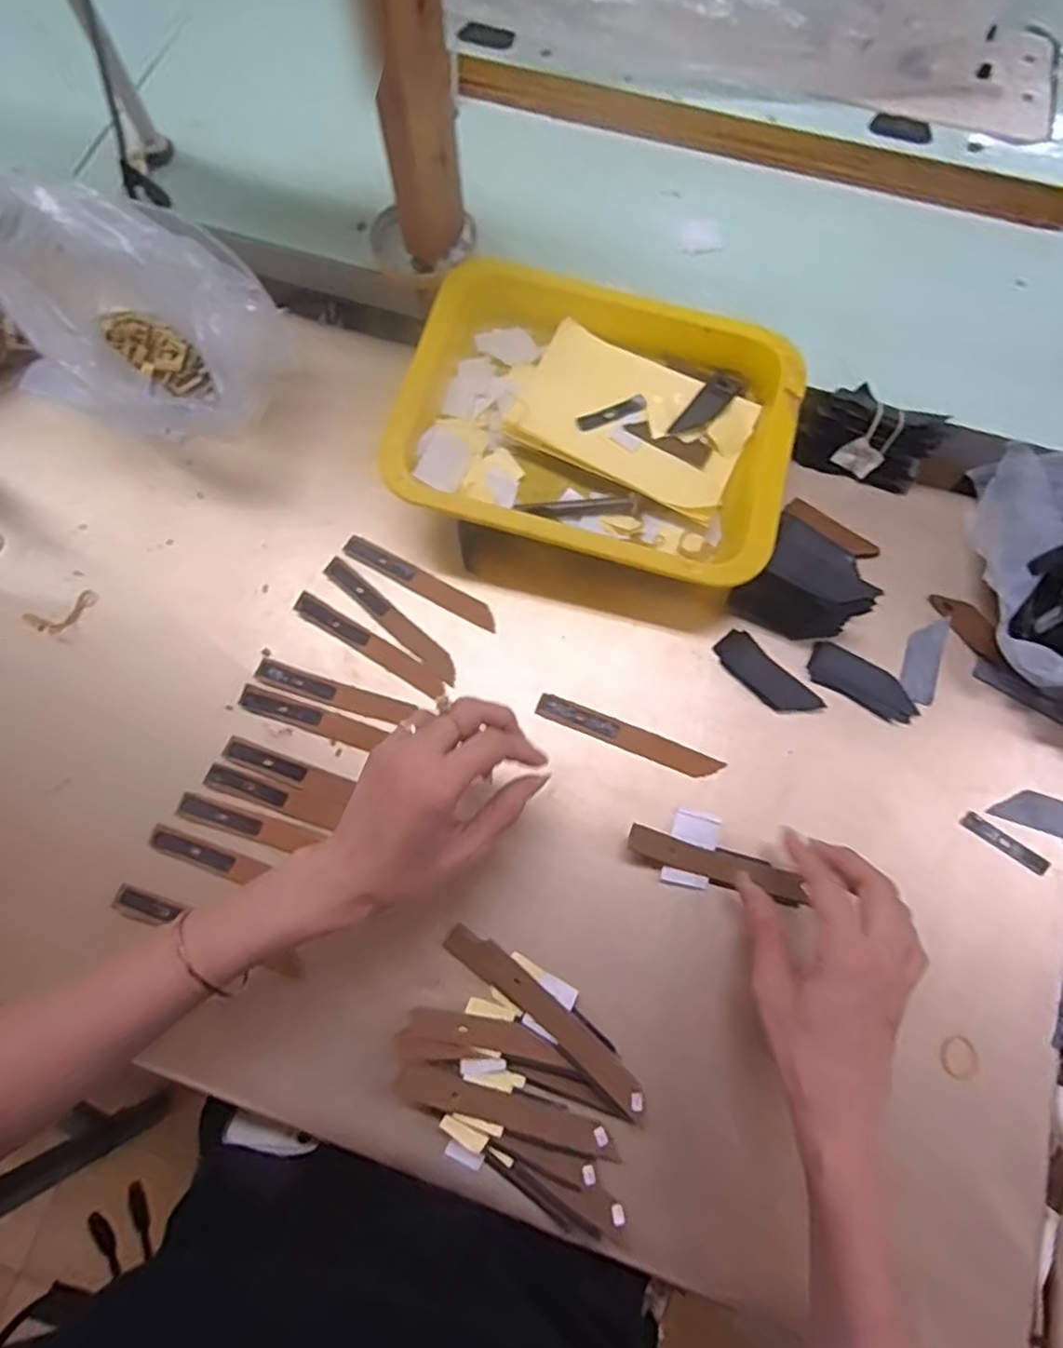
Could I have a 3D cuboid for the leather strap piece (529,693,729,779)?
[{"bbox_3d":[0.064,0.042,0.454,0.124,0.004,0.017,22,75,7],"label":"leather strap piece"}]

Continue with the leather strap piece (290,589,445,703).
[{"bbox_3d":[-0.110,-0.020,0.473,0.123,0.006,0.017,32,84,9],"label":"leather strap piece"}]

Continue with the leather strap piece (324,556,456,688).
[{"bbox_3d":[-0.098,-0.038,0.478,0.124,0.004,0.016,40,78,11],"label":"leather strap piece"}]

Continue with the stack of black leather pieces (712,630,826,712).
[{"bbox_3d":[0.158,0.002,0.462,0.028,0.004,0.077,-44,78,-11],"label":"stack of black leather pieces"}]

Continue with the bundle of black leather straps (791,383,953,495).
[{"bbox_3d":[0.240,-0.170,0.491,0.096,0.042,0.046,14,74,5],"label":"bundle of black leather straps"}]

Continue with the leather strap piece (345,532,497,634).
[{"bbox_3d":[-0.079,-0.066,0.487,0.124,0.004,0.018,29,76,9],"label":"leather strap piece"}]

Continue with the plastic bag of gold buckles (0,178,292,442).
[{"bbox_3d":[-0.278,-0.248,0.477,0.211,0.126,0.126,27,76,8],"label":"plastic bag of gold buckles"}]

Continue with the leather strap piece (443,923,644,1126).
[{"bbox_3d":[0.008,0.198,0.400,0.141,0.008,0.020,36,75,17],"label":"leather strap piece"}]

